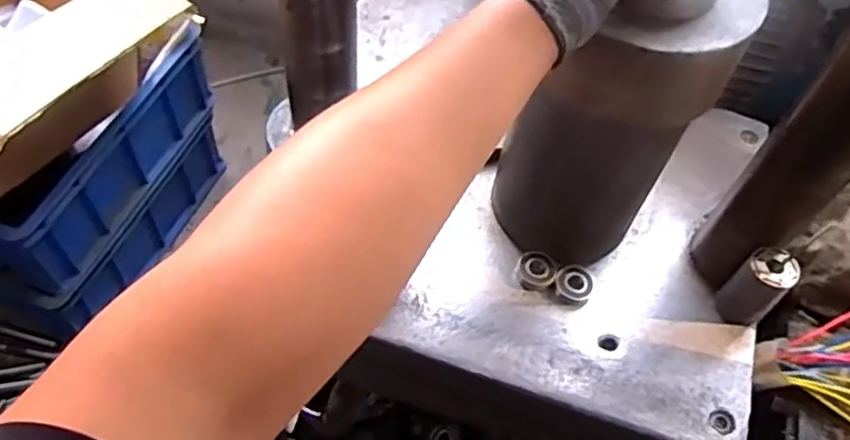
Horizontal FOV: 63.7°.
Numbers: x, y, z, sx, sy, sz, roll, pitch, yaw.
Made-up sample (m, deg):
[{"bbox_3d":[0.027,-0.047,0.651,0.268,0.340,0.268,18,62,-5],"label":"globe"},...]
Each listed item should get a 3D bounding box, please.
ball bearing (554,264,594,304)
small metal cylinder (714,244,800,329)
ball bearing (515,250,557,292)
[{"bbox_3d":[0.131,0.055,0.598,0.033,0.013,0.033,2,56,-4],"label":"ball bearing"},{"bbox_3d":[0.275,0.057,0.567,0.034,0.079,0.039,-38,67,-26],"label":"small metal cylinder"},{"bbox_3d":[0.097,0.045,0.599,0.034,0.014,0.031,2,56,-4],"label":"ball bearing"}]

